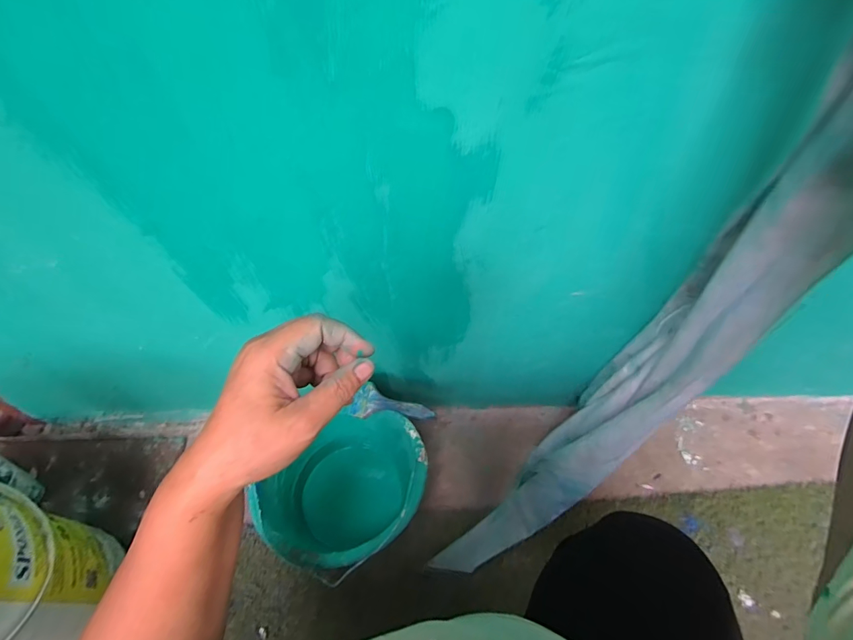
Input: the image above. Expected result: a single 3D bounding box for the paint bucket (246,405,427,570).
[{"bbox_3d":[-0.116,0.261,0.665,0.213,0.142,0.237,38,63,26],"label":"paint bucket"}]

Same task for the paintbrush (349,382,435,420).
[{"bbox_3d":[-0.053,0.133,0.667,0.127,0.021,0.047,8,54,9],"label":"paintbrush"}]

